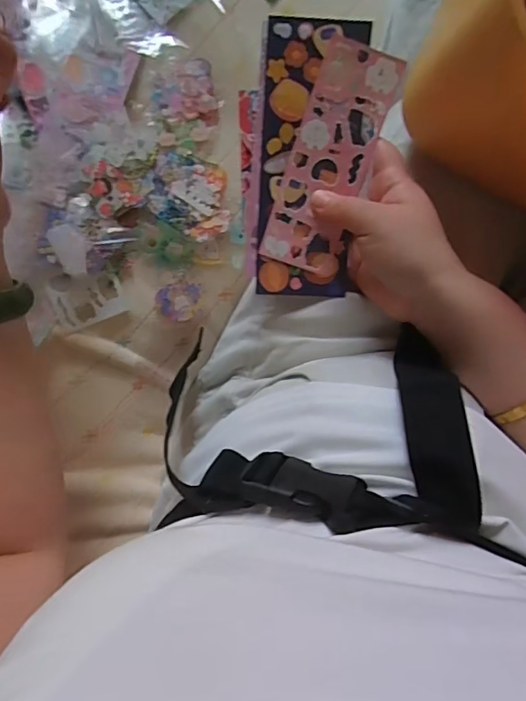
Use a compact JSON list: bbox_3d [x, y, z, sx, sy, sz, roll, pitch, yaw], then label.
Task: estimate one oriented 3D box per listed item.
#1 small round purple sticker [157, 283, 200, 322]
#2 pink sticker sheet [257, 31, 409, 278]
[{"bbox_3d":[-0.073,-0.042,0.437,0.036,0.006,0.031,0,91,-10],"label":"small round purple sticker"},{"bbox_3d":[0.046,-0.126,0.341,0.053,0.006,0.145,18,105,-5],"label":"pink sticker sheet"}]

